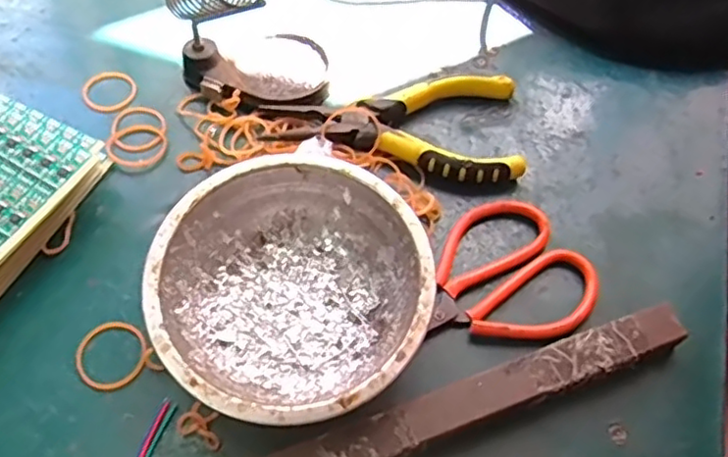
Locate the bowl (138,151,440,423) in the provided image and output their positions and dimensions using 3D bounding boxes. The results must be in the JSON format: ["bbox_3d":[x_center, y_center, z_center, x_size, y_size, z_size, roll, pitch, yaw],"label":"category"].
[{"bbox_3d":[-0.034,0.030,0.306,0.124,0.045,0.123,2,58,-3],"label":"bowl"}]

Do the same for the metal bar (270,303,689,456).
[{"bbox_3d":[0.052,0.079,0.295,0.215,0.016,0.020,-17,61,-14],"label":"metal bar"}]

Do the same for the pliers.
[{"bbox_3d":[0.020,-0.069,0.384,0.149,0.015,0.075,12,58,3],"label":"pliers"}]

